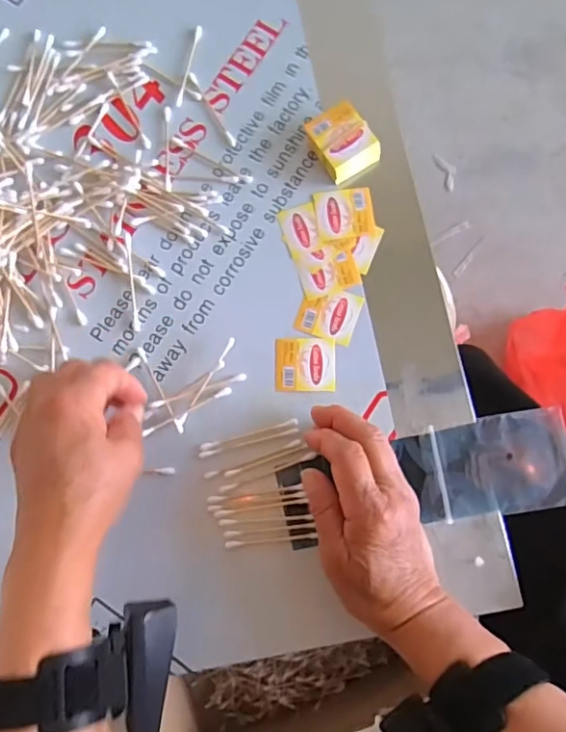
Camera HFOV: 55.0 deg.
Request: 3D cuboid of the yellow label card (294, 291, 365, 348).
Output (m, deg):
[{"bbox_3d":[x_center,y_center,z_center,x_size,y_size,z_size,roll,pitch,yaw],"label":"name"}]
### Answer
[{"bbox_3d":[0.034,-0.040,0.405,0.043,0.004,0.038,20,82,5],"label":"yellow label card"}]

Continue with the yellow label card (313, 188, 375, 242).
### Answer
[{"bbox_3d":[0.047,-0.118,0.417,0.042,0.004,0.040,-5,80,1],"label":"yellow label card"}]

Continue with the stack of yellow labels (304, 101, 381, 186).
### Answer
[{"bbox_3d":[0.045,-0.169,0.417,0.044,0.021,0.049,-32,81,-4],"label":"stack of yellow labels"}]

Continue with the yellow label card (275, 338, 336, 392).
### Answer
[{"bbox_3d":[0.016,-0.001,0.399,0.044,0.004,0.039,0,80,2],"label":"yellow label card"}]

